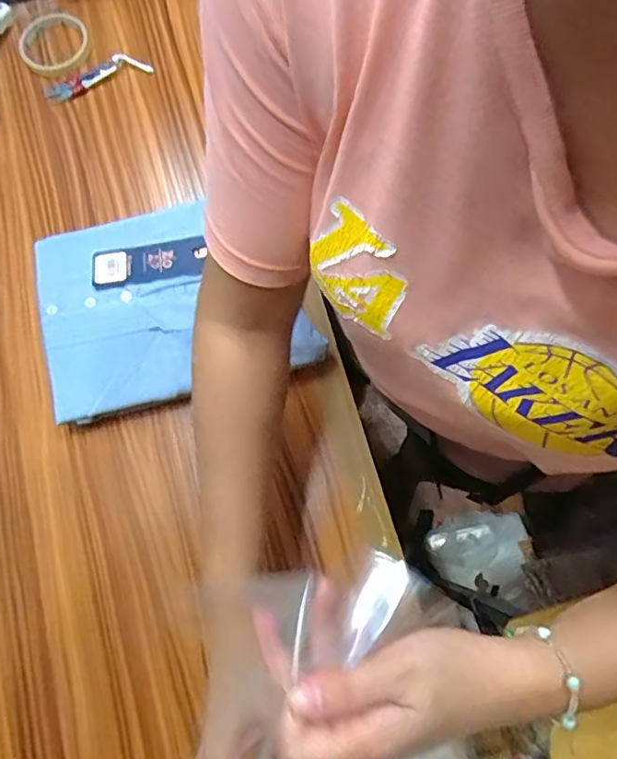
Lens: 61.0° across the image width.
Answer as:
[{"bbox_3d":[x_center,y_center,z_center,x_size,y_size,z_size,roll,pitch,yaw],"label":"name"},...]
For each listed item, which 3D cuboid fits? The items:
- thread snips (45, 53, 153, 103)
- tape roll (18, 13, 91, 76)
[{"bbox_3d":[-0.263,-0.376,0.651,0.130,0.010,0.033,-26,75,-4],"label":"thread snips"},{"bbox_3d":[-0.322,-0.431,0.664,0.085,0.012,0.103,-15,74,-1],"label":"tape roll"}]

